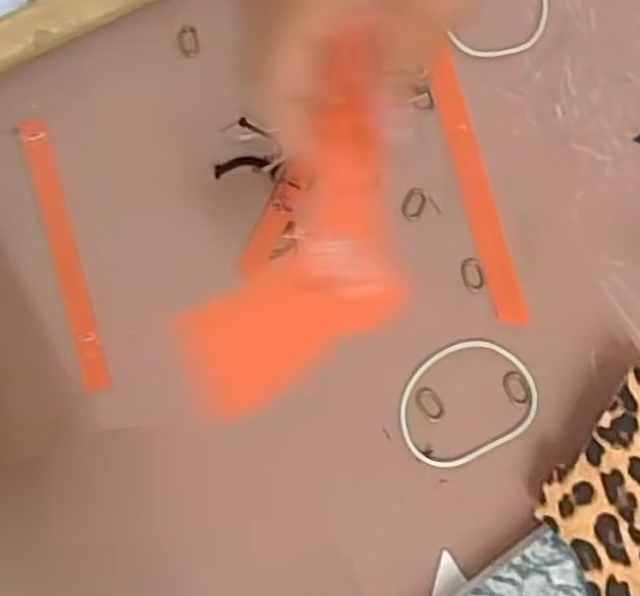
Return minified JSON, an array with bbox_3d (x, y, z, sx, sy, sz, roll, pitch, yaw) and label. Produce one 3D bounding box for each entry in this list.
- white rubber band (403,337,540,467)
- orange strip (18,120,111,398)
[{"bbox_3d":[0.066,0.046,0.343,0.065,0.004,0.049,-26,80,-6],"label":"white rubber band"},{"bbox_3d":[-0.119,-0.022,0.351,0.012,0.004,0.133,-17,79,-4],"label":"orange strip"}]

